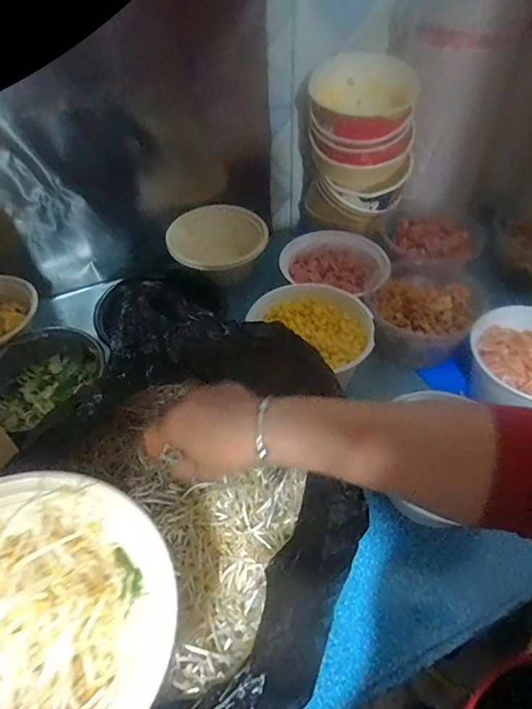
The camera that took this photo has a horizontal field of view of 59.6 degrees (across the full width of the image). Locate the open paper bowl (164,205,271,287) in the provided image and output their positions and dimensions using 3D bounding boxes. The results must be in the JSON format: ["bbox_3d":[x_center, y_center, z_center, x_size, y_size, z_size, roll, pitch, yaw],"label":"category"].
[{"bbox_3d":[-0.084,-0.185,0.819,0.162,0.094,0.159,-1,48,1],"label":"open paper bowl"}]

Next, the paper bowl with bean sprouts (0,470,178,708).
[{"bbox_3d":[-0.135,0.161,0.291,0.173,0.072,0.173,8,49,-9],"label":"paper bowl with bean sprouts"}]

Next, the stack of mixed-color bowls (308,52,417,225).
[{"bbox_3d":[0.145,-0.333,0.756,0.159,0.198,0.146,4,48,5],"label":"stack of mixed-color bowls"}]

